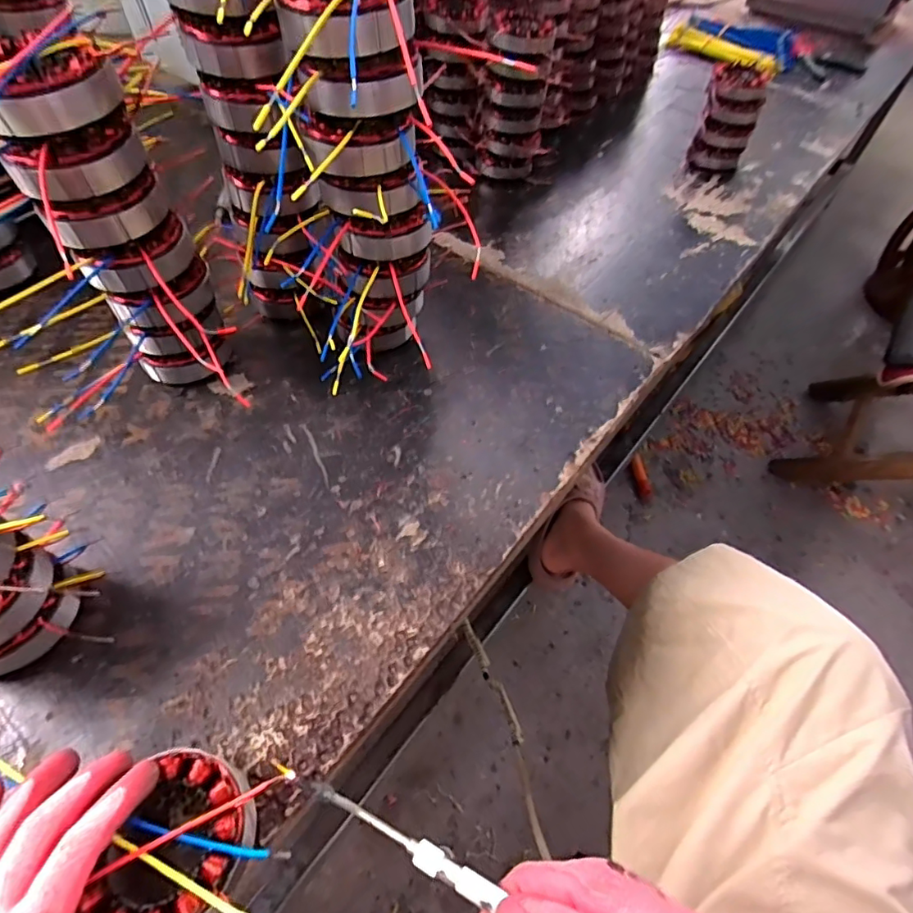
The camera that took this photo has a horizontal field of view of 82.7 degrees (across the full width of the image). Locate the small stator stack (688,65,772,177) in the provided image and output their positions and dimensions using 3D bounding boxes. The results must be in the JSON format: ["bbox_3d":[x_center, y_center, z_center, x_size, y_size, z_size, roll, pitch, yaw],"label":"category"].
[{"bbox_3d":[0.440,-0.555,0.840,0.093,0.116,0.108,21,56,11],"label":"small stator stack"}]

